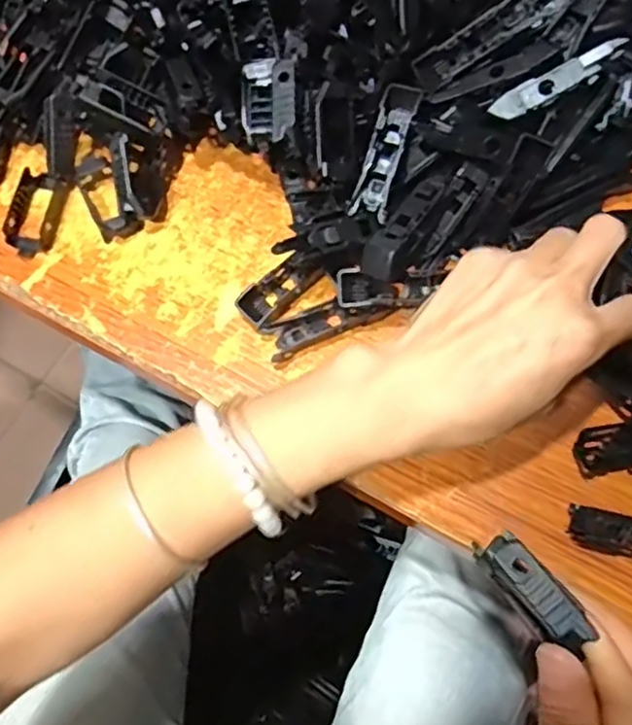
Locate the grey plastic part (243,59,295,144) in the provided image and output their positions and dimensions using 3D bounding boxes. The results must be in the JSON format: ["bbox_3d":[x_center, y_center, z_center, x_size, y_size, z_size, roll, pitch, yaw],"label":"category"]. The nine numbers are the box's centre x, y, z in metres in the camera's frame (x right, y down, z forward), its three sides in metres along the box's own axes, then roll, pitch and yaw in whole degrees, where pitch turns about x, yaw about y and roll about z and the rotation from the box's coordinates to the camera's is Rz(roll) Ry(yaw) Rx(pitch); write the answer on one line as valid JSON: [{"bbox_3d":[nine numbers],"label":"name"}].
[{"bbox_3d":[-0.023,-0.132,0.338,0.027,0.012,0.044,-1,83,26],"label":"grey plastic part"}]

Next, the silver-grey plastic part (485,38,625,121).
[{"bbox_3d":[0.115,-0.134,0.320,0.063,0.008,0.011,-26,72,18],"label":"silver-grey plastic part"}]

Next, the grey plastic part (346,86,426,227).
[{"bbox_3d":[0.036,-0.106,0.337,0.017,0.012,0.069,18,88,7],"label":"grey plastic part"}]

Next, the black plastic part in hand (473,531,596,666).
[{"bbox_3d":[0.078,0.081,0.237,0.016,0.005,0.046,-35,63,-9],"label":"black plastic part in hand"}]

